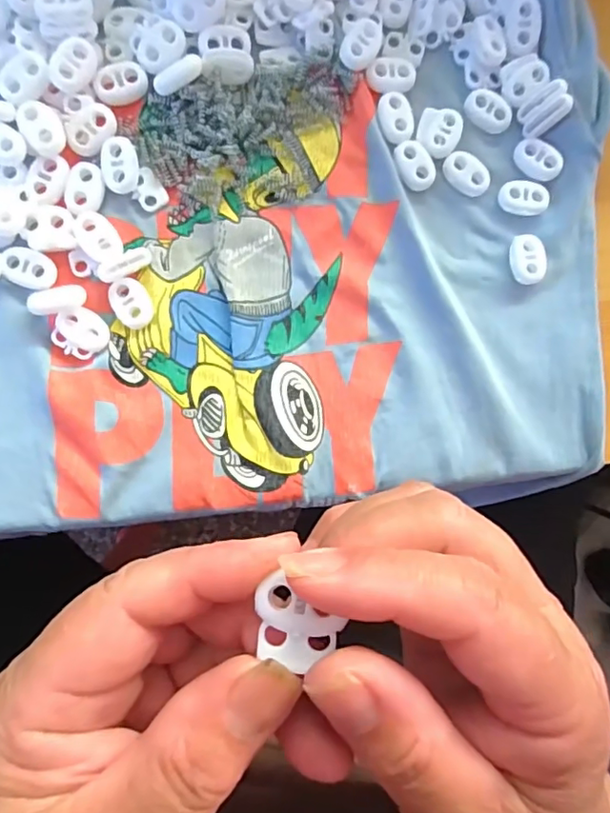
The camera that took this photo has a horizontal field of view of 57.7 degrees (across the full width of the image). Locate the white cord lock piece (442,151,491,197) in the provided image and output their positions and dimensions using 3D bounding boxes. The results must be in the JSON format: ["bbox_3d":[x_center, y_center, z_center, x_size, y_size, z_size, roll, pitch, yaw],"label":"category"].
[{"bbox_3d":[0.072,-0.104,0.247,0.015,0.005,0.023,-43,94,-6],"label":"white cord lock piece"}]

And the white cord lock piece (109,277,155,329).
[{"bbox_3d":[-0.071,-0.043,0.228,0.015,0.004,0.022,-24,92,-7],"label":"white cord lock piece"}]

